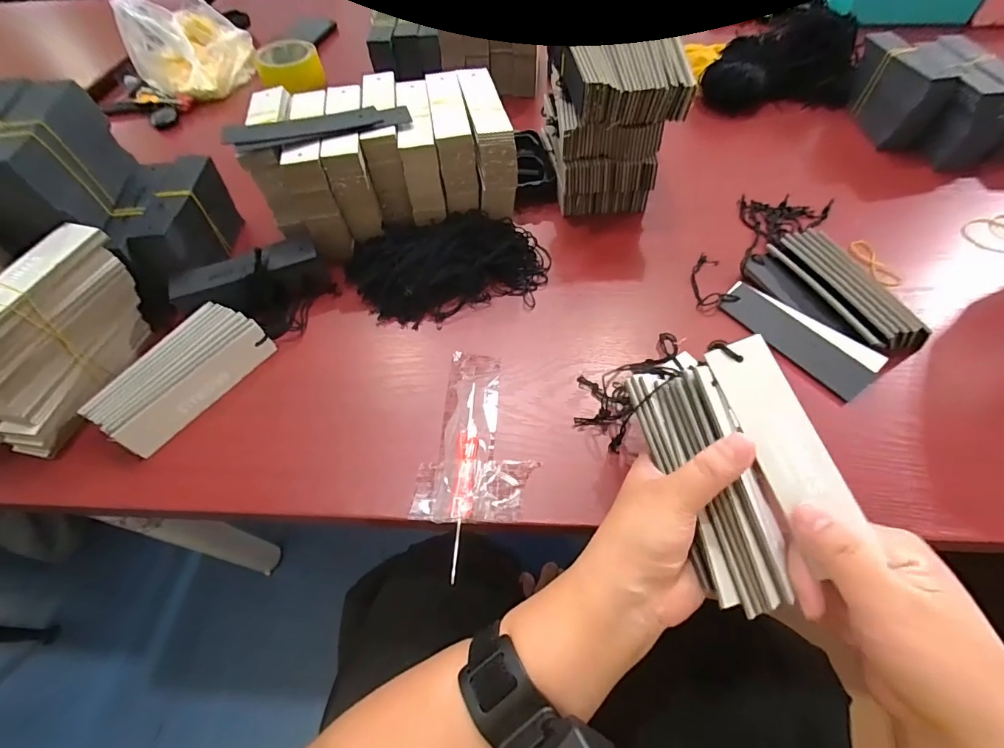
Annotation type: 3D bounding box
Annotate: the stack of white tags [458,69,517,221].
[{"bbox_3d":[-0.015,-0.226,0.461,0.034,0.106,0.131,-12,56,-4],"label":"stack of white tags"}]

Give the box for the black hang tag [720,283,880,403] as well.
[{"bbox_3d":[0.239,-0.029,0.368,0.033,0.005,0.123,-39,61,-6],"label":"black hang tag"}]

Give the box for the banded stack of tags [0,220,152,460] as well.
[{"bbox_3d":[-0.344,-0.029,0.341,0.042,0.092,0.157,9,57,10],"label":"banded stack of tags"}]

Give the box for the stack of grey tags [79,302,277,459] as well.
[{"bbox_3d":[-0.260,0.000,0.364,0.059,0.033,0.127,29,63,21],"label":"stack of grey tags"}]

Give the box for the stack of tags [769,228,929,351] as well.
[{"bbox_3d":[0.293,-0.074,0.383,0.043,0.022,0.135,-16,57,-7],"label":"stack of tags"}]

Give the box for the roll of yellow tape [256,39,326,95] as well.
[{"bbox_3d":[-0.325,-0.474,0.682,0.088,0.047,0.083,-2,56,3],"label":"roll of yellow tape"}]

